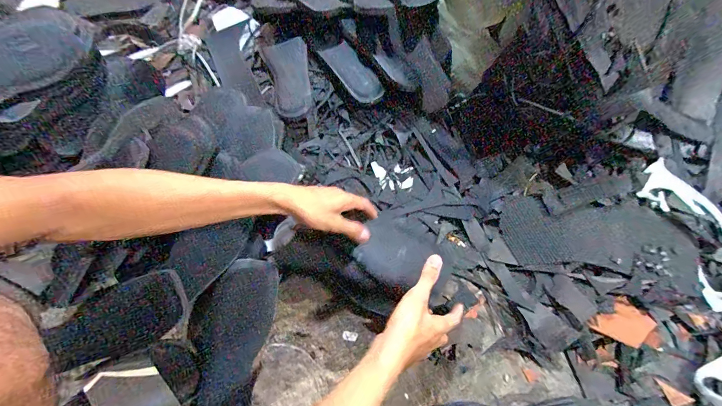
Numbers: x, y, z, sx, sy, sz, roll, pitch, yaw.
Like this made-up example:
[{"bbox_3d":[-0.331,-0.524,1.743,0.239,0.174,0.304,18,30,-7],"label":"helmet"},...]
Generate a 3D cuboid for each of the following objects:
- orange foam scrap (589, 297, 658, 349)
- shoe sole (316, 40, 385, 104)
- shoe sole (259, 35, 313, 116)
[{"bbox_3d":[0.386,0.180,0.492,0.120,0.015,0.062,-2,68,-20],"label":"orange foam scrap"},{"bbox_3d":[-0.015,-0.246,0.624,0.051,0.016,0.148,-41,74,13],"label":"shoe sole"},{"bbox_3d":[-0.139,-0.241,0.643,0.084,0.031,0.181,-13,71,-6],"label":"shoe sole"}]

